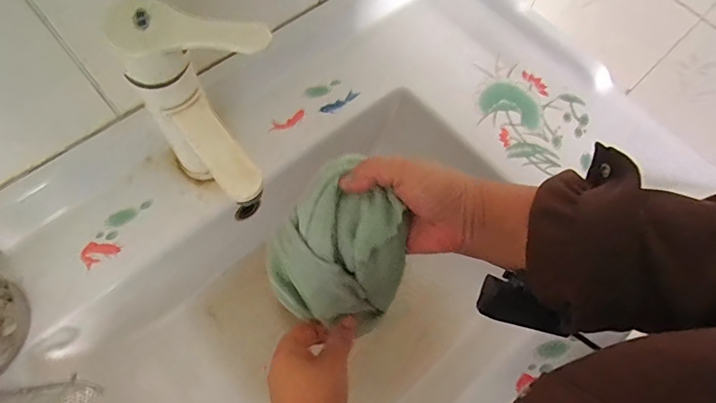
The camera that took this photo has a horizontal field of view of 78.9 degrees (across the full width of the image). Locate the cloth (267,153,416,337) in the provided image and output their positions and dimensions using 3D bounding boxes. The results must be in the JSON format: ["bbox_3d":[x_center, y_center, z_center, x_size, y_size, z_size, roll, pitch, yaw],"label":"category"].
[{"bbox_3d":[-0.015,0.047,0.365,0.104,0.125,0.106,40,71,14],"label":"cloth"}]

